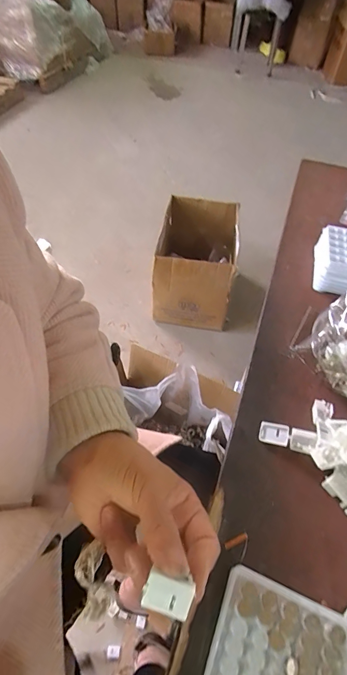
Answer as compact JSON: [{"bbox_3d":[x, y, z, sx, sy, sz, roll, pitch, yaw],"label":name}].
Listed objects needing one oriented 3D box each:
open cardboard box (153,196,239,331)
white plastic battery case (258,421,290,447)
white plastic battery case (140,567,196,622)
[{"bbox_3d":[0.086,-0.293,1.339,0.273,0.273,0.425,7,55,2],"label":"open cardboard box"},{"bbox_3d":[0.101,0.097,0.357,0.028,0.010,0.021,16,56,9],"label":"white plastic battery case"},{"bbox_3d":[-0.002,0.145,0.202,0.025,0.011,0.021,16,88,5],"label":"white plastic battery case"}]

